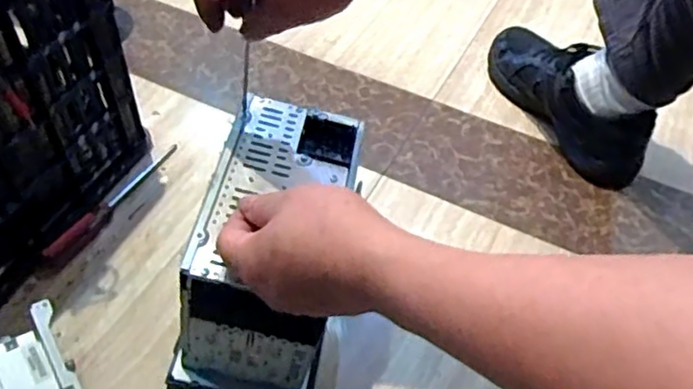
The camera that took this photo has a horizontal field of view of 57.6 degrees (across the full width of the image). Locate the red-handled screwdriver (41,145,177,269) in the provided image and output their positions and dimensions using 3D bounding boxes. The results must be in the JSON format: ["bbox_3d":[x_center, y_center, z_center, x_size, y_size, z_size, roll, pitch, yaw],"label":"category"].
[{"bbox_3d":[-0.254,0.004,0.688,0.020,0.021,0.196,23,53,19],"label":"red-handled screwdriver"}]

